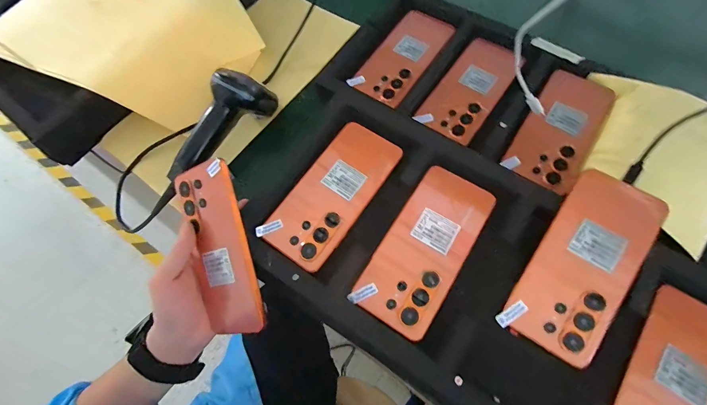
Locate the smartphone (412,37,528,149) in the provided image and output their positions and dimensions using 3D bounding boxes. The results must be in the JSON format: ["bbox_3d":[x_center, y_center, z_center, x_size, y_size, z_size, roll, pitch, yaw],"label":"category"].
[{"bbox_3d":[0.156,-0.152,0.420,0.078,0.010,0.163,34,73,15],"label":"smartphone"}]

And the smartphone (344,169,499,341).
[{"bbox_3d":[0.073,0.044,0.317,0.076,0.006,0.167,31,72,14],"label":"smartphone"}]

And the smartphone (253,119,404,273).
[{"bbox_3d":[-0.023,-0.012,0.341,0.077,0.010,0.164,33,73,15],"label":"smartphone"}]

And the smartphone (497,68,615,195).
[{"bbox_3d":[0.255,-0.091,0.388,0.080,0.011,0.164,32,73,14],"label":"smartphone"}]

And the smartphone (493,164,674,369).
[{"bbox_3d":[0.210,0.057,0.288,0.078,0.009,0.167,33,86,15],"label":"smartphone"}]

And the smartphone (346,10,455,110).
[{"bbox_3d":[0.073,-0.209,0.448,0.078,0.004,0.170,34,73,15],"label":"smartphone"}]

